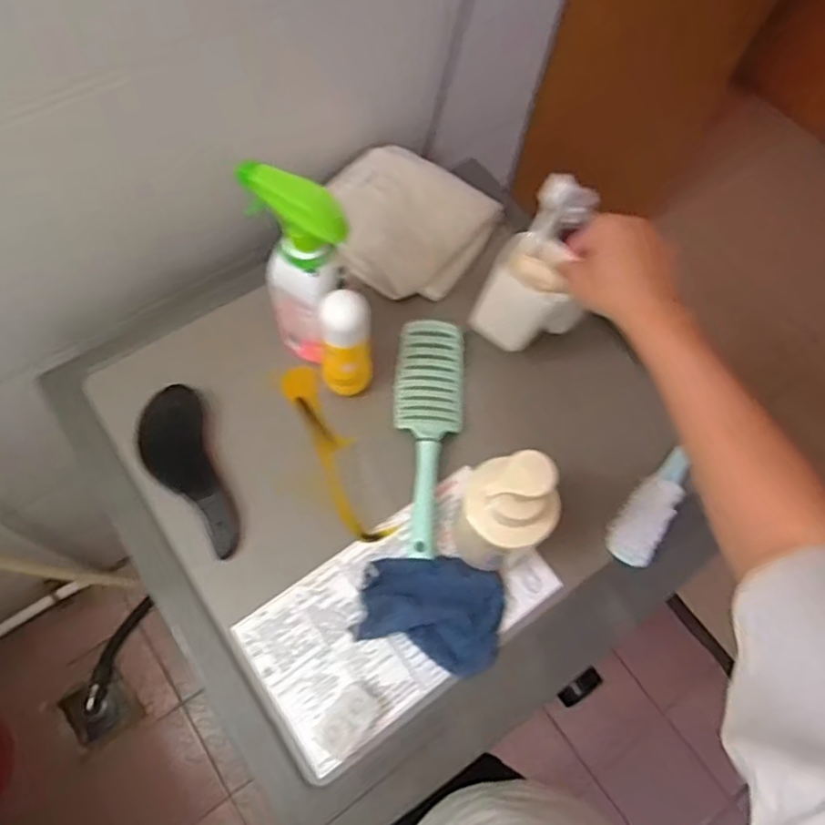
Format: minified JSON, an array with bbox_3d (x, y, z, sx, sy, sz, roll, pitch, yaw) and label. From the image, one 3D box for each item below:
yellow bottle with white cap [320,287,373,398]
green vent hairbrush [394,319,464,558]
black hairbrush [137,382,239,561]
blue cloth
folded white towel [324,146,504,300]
[{"bbox_3d":[-0.064,-0.061,0.614,0.048,0.141,0.044,2,65,-4],"label":"yellow bottle with white cap"},{"bbox_3d":[0.017,0.021,0.654,0.072,0.031,0.249,4,65,-4],"label":"green vent hairbrush"},{"bbox_3d":[-0.221,0.061,0.616,0.063,0.031,0.168,-18,68,-13],"label":"black hairbrush"},{"bbox_3d":[0.018,0.181,0.585,0.130,0.026,0.091,15,65,2],"label":"blue cloth"},{"bbox_3d":[-0.018,-0.231,0.753,0.200,0.034,0.178,31,67,9],"label":"folded white towel"}]

